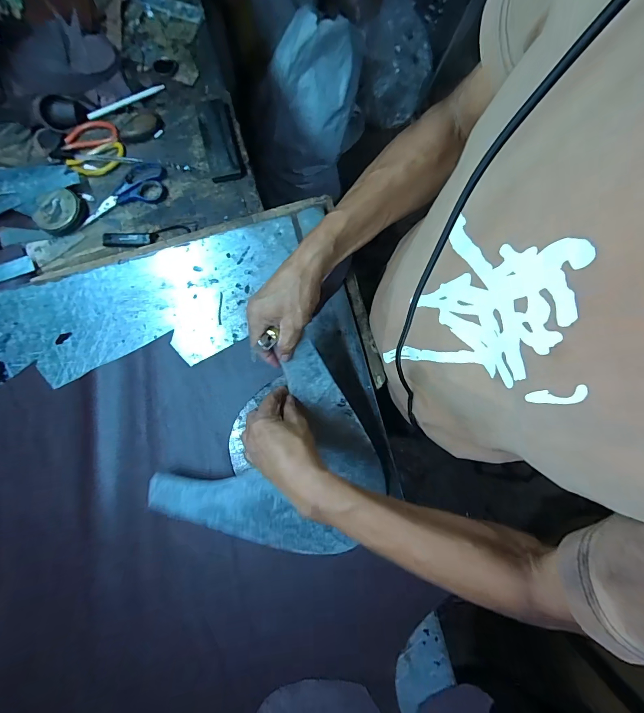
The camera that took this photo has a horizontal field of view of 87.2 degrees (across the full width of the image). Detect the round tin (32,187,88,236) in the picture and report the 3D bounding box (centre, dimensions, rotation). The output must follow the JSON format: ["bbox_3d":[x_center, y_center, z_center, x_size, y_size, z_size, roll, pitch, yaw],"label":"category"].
[{"bbox_3d":[-0.432,-0.239,0.559,0.069,0.025,0.066,-12,83,-4],"label":"round tin"}]

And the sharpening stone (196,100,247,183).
[{"bbox_3d":[-0.176,-0.374,0.580,0.057,0.021,0.150,-15,83,-5],"label":"sharpening stone"}]

